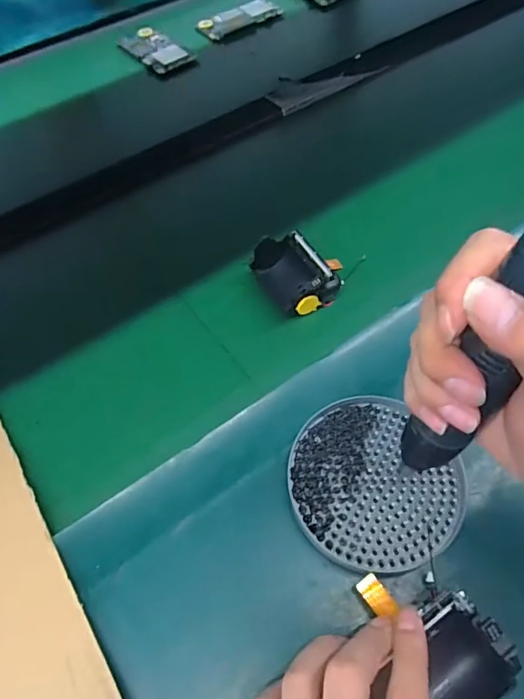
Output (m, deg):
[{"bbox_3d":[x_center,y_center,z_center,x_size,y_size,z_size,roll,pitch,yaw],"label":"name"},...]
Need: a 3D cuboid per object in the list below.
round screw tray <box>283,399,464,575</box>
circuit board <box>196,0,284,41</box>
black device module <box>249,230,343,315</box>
[{"bbox_3d":[0.073,0.088,0.331,0.105,0.005,0.113,-1,56,2],"label":"round screw tray"},{"bbox_3d":[-0.033,-0.493,0.732,0.128,0.014,0.051,-31,65,-12],"label":"circuit board"},{"bbox_3d":[0.029,-0.070,0.429,0.057,0.033,0.071,-26,59,-15],"label":"black device module"}]

